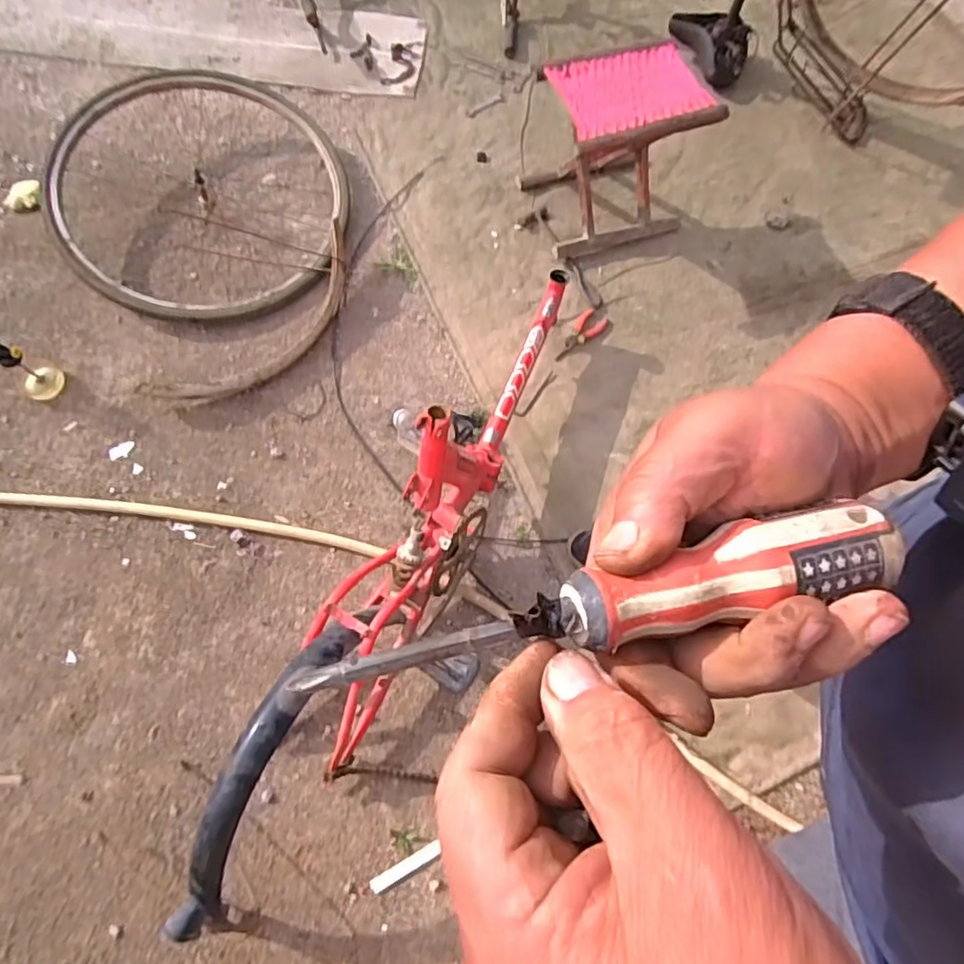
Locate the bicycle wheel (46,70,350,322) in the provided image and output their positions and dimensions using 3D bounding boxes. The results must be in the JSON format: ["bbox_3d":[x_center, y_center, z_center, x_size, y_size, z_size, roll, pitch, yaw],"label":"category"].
[{"bbox_3d":[-0.632,-0.672,1.432,0.626,0.145,0.661,1,69,-3],"label":"bicycle wheel"}]

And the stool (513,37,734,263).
[{"bbox_3d":[0.292,-0.740,1.412,0.318,0.303,0.282,-18,71,-10],"label":"stool"}]

